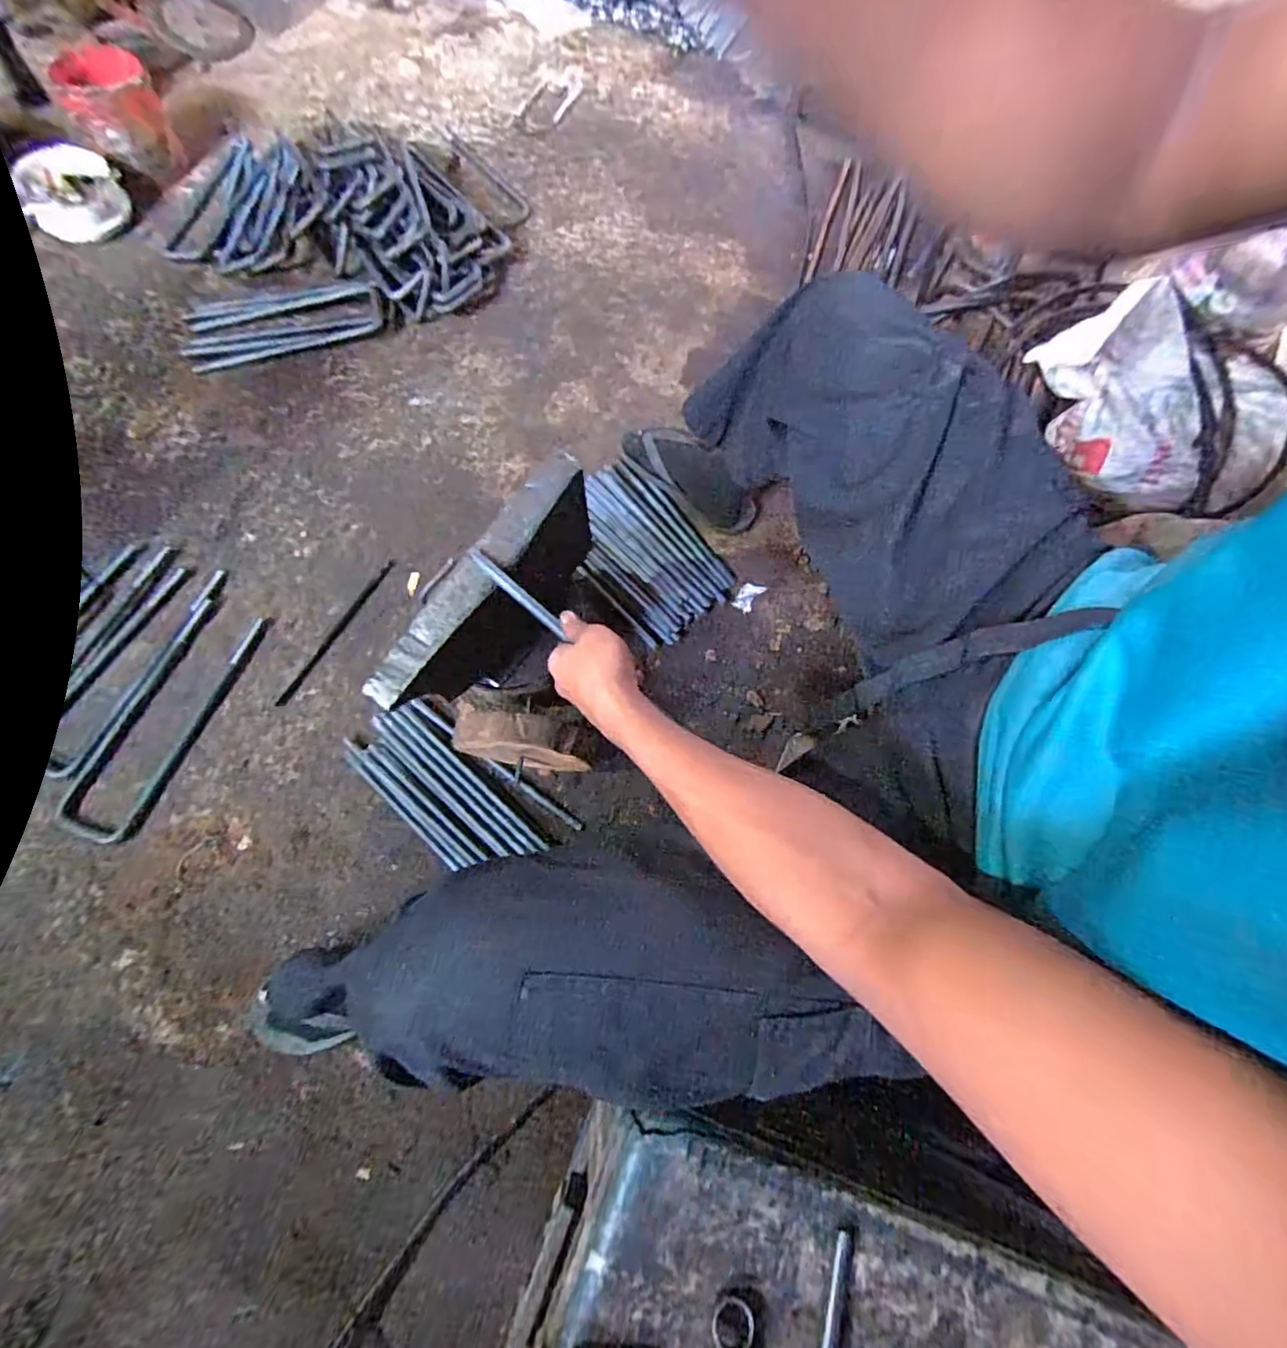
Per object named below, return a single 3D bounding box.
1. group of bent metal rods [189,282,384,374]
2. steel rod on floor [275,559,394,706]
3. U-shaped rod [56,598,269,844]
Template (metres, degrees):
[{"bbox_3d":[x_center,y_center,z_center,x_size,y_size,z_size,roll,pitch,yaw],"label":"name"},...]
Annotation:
[{"bbox_3d":[-0.689,-0.677,1.142,0.360,0.020,0.140,-14,71,-6],"label":"group of bent metal rods"},{"bbox_3d":[-0.481,-0.069,0.934,0.016,0.009,0.277,28,72,9],"label":"steel rod on floor"},{"bbox_3d":[-0.702,0.061,0.871,0.121,0.011,0.365,17,71,5],"label":"U-shaped rod"}]

